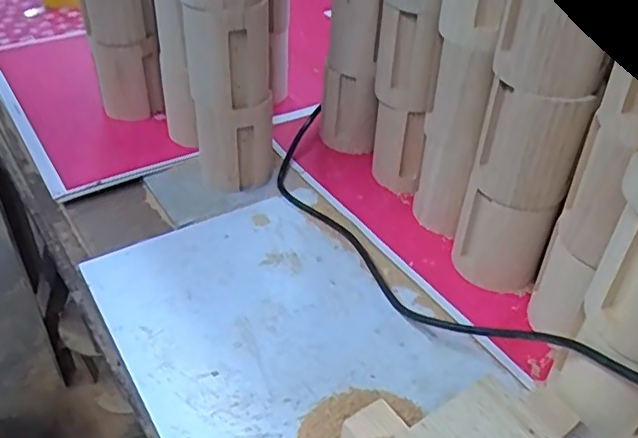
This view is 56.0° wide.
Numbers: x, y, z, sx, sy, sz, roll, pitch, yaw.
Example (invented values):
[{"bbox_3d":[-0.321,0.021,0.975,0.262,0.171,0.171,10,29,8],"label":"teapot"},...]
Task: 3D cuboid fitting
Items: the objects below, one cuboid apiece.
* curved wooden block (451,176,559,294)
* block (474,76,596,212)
[{"bbox_3d":[0.164,0.017,0.543,0.077,0.093,0.045,13,40,14],"label":"curved wooden block"},{"bbox_3d":[0.164,-0.058,0.474,0.073,0.096,0.043,13,42,14],"label":"block"}]

